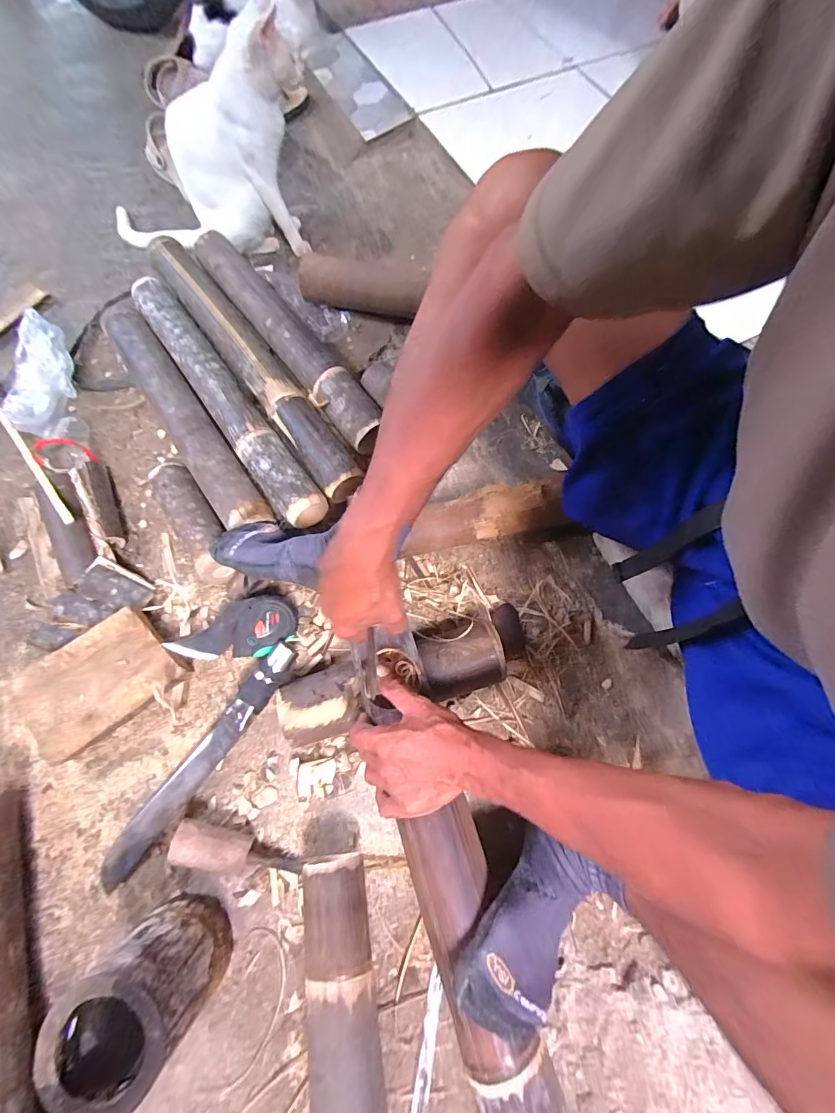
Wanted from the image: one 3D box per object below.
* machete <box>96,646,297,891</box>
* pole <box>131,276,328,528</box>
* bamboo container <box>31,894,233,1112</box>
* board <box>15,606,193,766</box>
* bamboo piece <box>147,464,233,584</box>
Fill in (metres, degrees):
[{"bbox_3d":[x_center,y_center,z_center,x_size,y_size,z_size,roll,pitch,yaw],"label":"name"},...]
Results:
[{"bbox_3d":[-0.258,0.238,0.523,0.047,0.044,0.322,34,71,12],"label":"machete"},{"bbox_3d":[-0.313,-0.259,0.705,0.070,0.068,0.539,-35,73,-14],"label":"pole"},{"bbox_3d":[-0.244,0.399,0.404,0.091,0.144,0.105,34,71,11],"label":"bamboo container"},{"bbox_3d":[-0.384,0.146,0.528,0.162,0.030,0.111,-37,74,-15],"label":"board"},{"bbox_3d":[-0.316,-0.051,0.626,0.056,0.050,0.192,-31,72,-13],"label":"bamboo piece"}]

